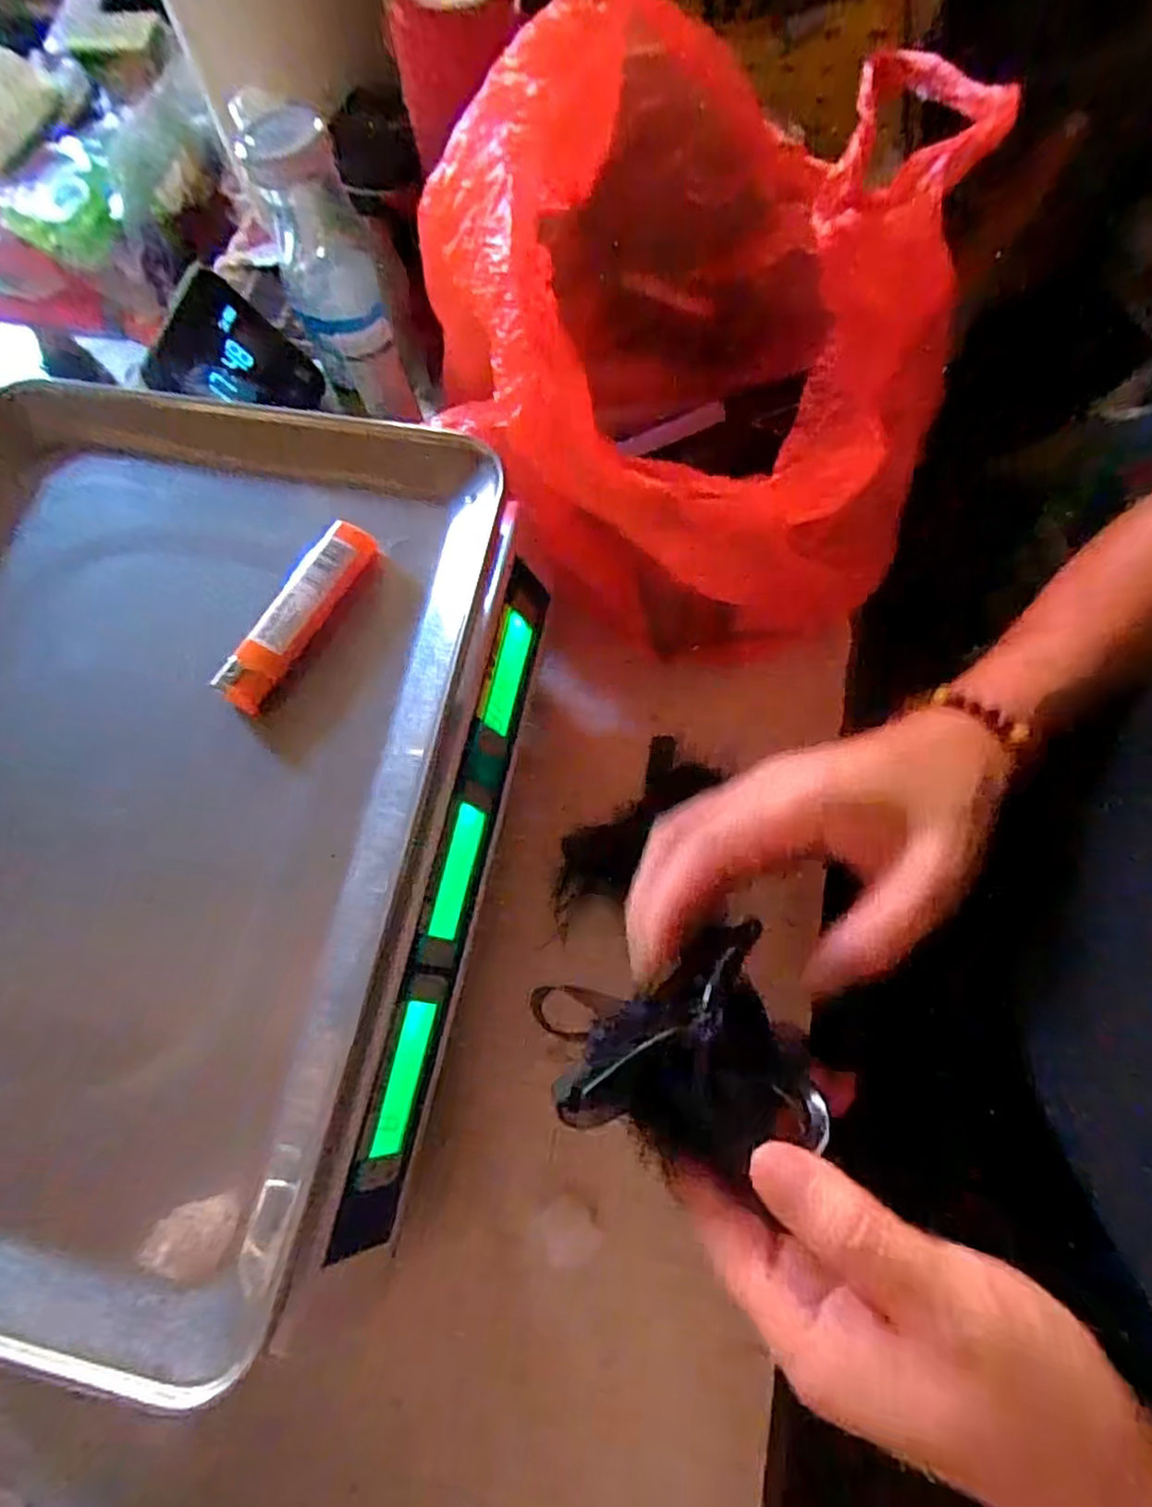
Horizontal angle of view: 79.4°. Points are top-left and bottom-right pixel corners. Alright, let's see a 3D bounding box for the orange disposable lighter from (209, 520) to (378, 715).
[{"bbox_3d":[-0.105,-0.052,0.266,0.020,0.016,0.081,31,77,11],"label":"orange disposable lighter"}]

